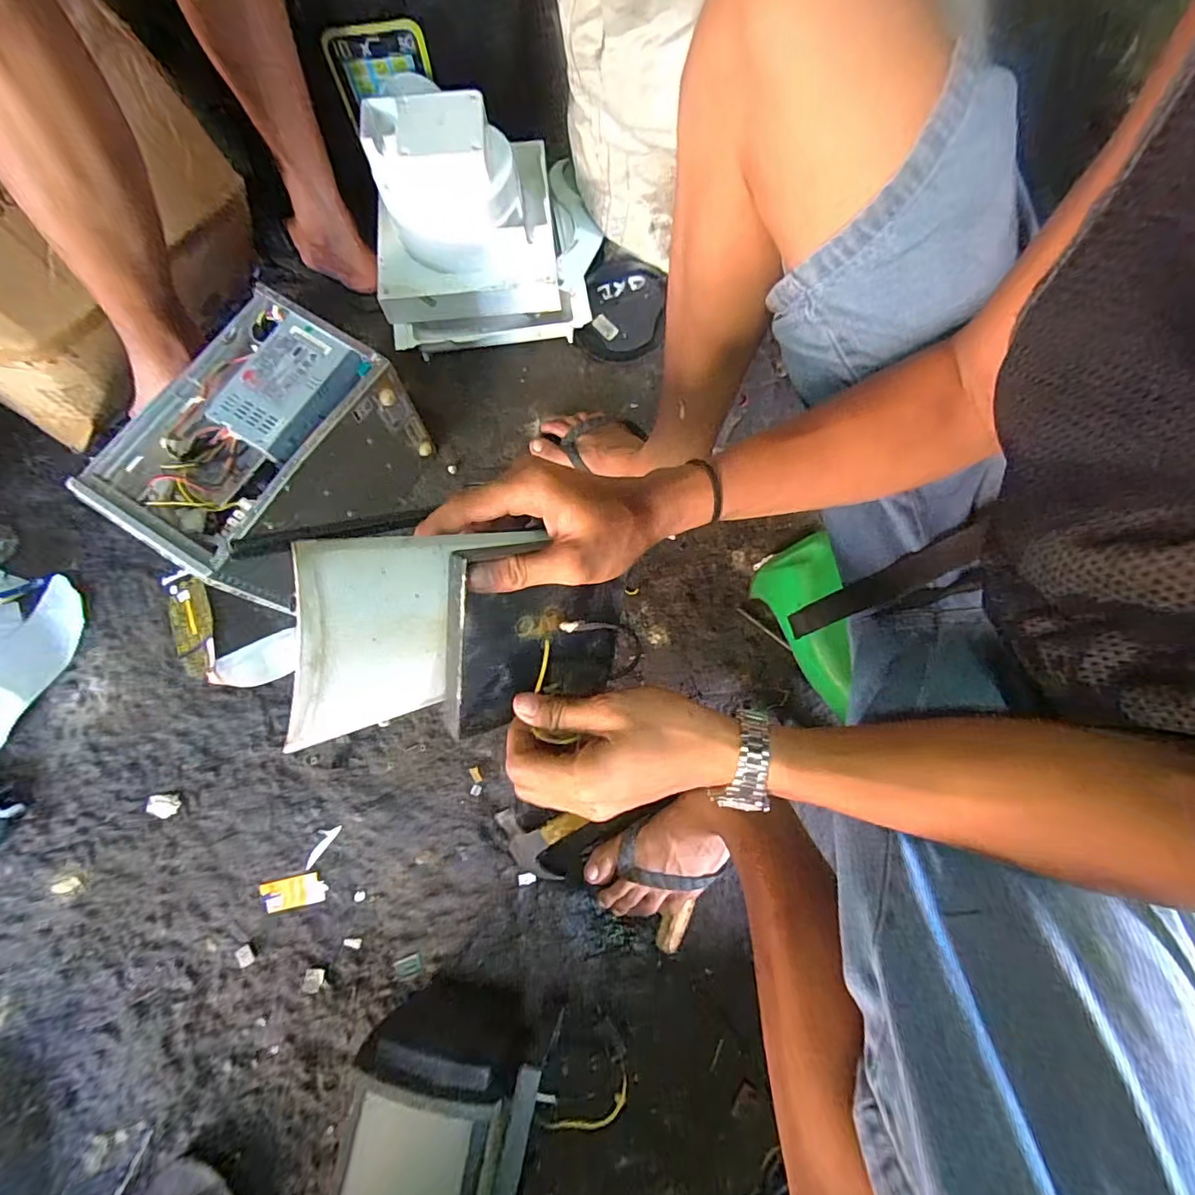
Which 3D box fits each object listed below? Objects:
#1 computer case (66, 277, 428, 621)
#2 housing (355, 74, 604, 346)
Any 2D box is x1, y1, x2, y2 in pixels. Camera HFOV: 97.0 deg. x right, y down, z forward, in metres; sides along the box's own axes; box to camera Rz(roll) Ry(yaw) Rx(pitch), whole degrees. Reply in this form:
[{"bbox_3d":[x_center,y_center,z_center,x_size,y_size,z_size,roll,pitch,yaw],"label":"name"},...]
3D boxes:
[{"bbox_3d":[-0.366,-0.153,0.624,0.196,0.195,0.278,30,78,6],"label":"computer case"},{"bbox_3d":[-0.150,-0.513,0.701,0.293,0.202,0.268,-8,77,-3],"label":"housing"}]

